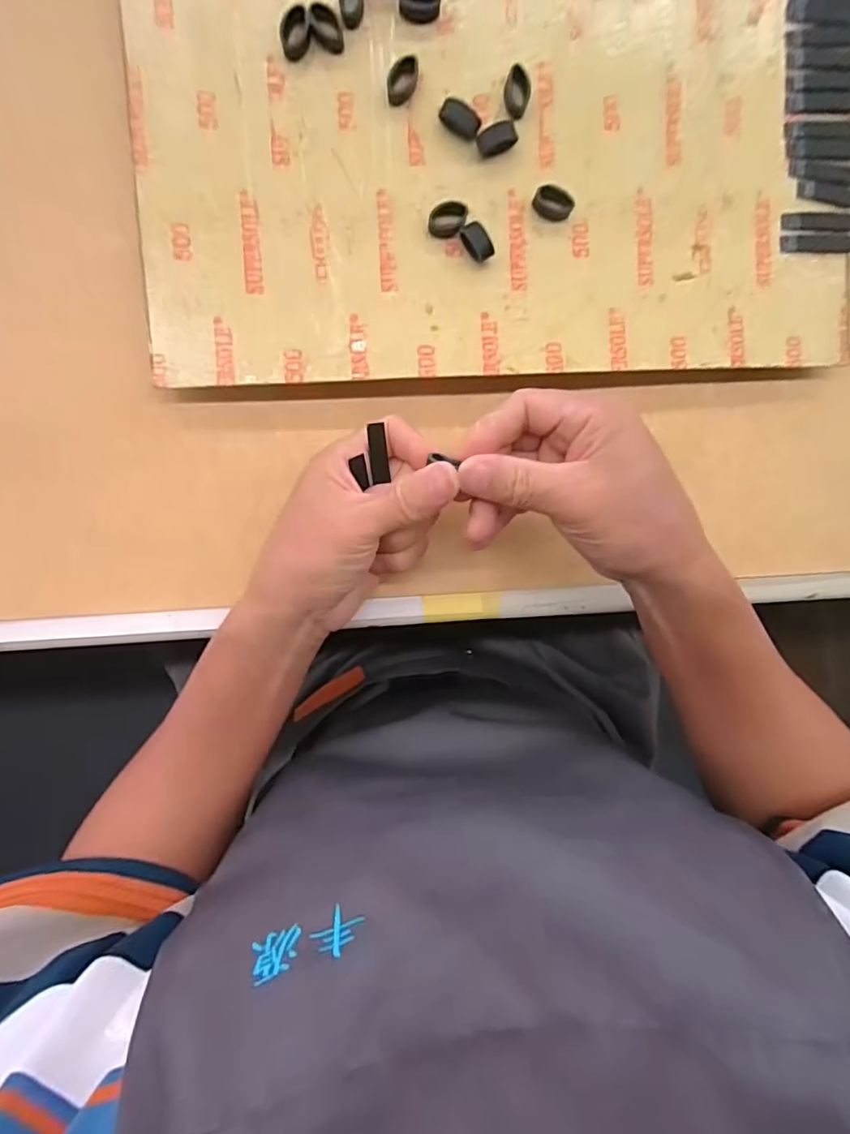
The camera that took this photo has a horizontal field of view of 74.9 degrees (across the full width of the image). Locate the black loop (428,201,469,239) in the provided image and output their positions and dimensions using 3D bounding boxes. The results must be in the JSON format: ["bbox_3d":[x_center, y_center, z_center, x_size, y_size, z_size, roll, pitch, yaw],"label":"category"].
[{"bbox_3d":[0.013,-0.186,0.298,0.022,0.009,0.014,-11,95,-3],"label":"black loop"}]

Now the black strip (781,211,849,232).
[{"bbox_3d":[0.239,-0.204,0.327,0.058,0.004,0.011,-3,95,-4],"label":"black strip"}]

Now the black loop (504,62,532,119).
[{"bbox_3d":[0.050,-0.253,0.296,0.013,0.008,0.022,5,94,-5],"label":"black loop"}]

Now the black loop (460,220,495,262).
[{"bbox_3d":[0.027,-0.174,0.298,0.011,0.013,0.022,-28,96,-2],"label":"black loop"}]

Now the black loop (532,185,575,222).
[{"bbox_3d":[0.070,-0.198,0.302,0.022,0.011,0.012,20,93,-6],"label":"black loop"}]

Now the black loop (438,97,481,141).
[{"bbox_3d":[0.018,-0.237,0.294,0.022,0.008,0.011,29,92,-6],"label":"black loop"}]

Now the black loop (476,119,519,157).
[{"bbox_3d":[0.039,-0.227,0.296,0.021,0.010,0.012,-17,96,-3],"label":"black loop"}]

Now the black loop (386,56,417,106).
[{"bbox_3d":[-0.012,-0.254,0.290,0.013,0.009,0.021,26,92,-6],"label":"black loop"}]

